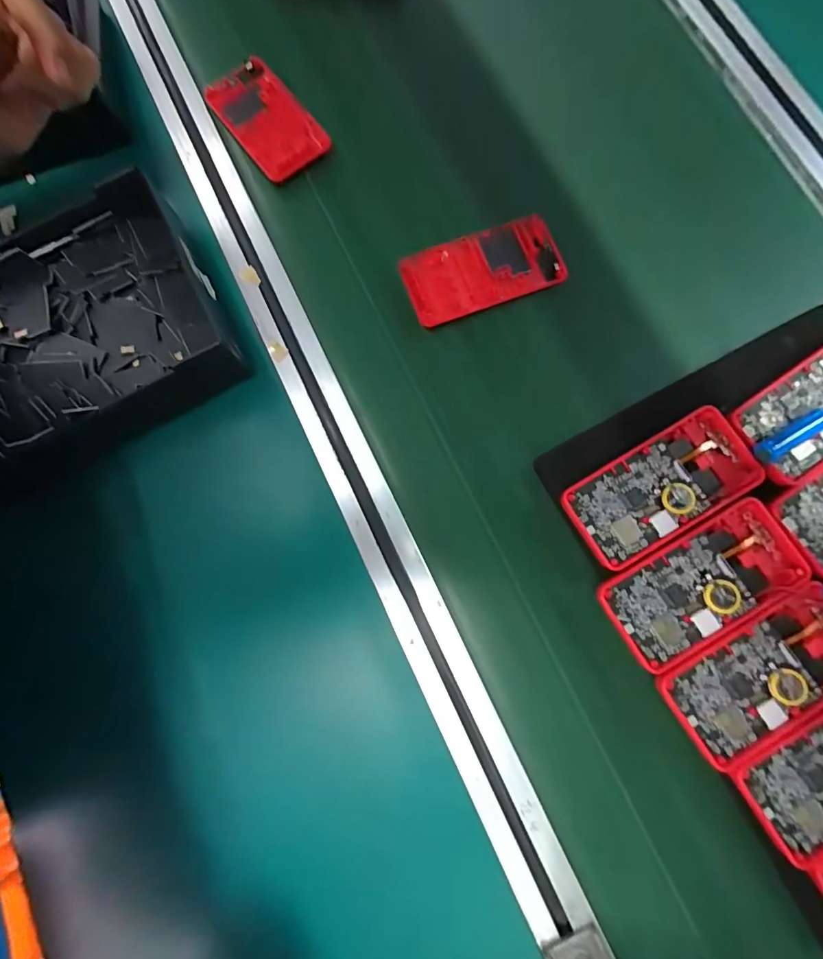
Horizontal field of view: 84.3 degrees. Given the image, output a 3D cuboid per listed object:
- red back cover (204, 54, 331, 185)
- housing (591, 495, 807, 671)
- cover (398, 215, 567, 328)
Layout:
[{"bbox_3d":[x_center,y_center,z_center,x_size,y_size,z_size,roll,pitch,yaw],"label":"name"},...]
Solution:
[{"bbox_3d":[-0.128,-0.312,0.386,0.060,0.010,0.125,-35,81,-5],"label":"red back cover"},{"bbox_3d":[0.188,0.066,0.294,0.126,0.010,0.059,-30,80,-4],"label":"housing"},{"bbox_3d":[0.054,-0.162,0.357,0.119,0.013,0.060,-20,80,-2],"label":"cover"}]

